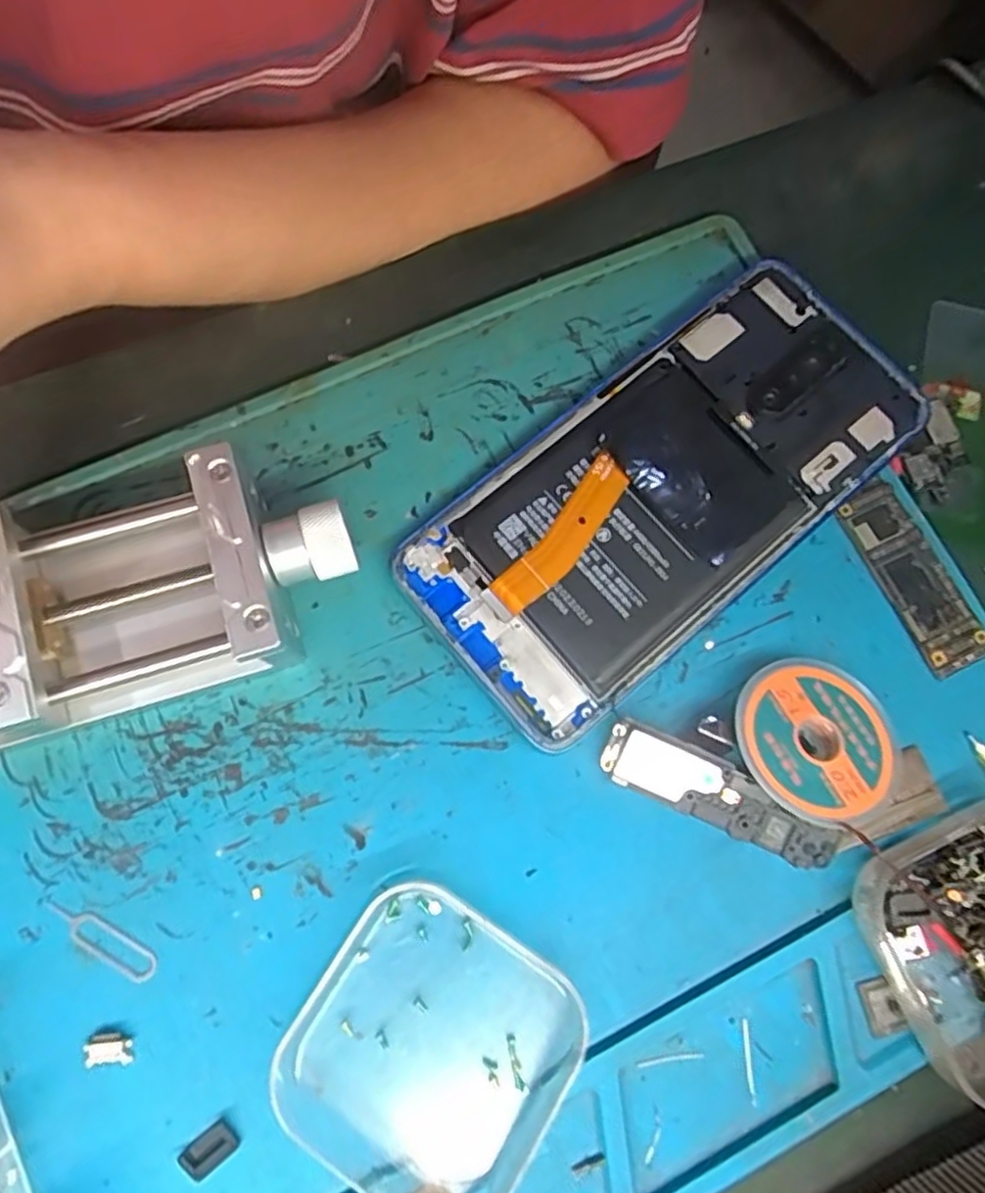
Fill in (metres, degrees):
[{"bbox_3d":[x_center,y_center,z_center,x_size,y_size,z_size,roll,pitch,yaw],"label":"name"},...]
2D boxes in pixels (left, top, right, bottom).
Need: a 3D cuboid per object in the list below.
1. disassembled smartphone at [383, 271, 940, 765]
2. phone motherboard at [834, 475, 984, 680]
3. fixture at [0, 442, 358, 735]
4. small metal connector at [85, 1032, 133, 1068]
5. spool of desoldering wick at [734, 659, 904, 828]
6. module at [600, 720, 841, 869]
[{"bbox_3d":[0.051,-0.033,0.213,0.158,0.012,0.074,-40,81,-10],"label":"disassembled smartphone"},{"bbox_3d":[0.125,-0.007,0.210,0.020,0.005,0.059,-22,78,-7],"label":"phone motherboard"},{"bbox_3d":[-0.105,0.003,0.188,0.133,0.034,0.054,-17,77,-6],"label":"fixture"},{"bbox_3d":[-0.096,0.114,0.177,0.011,0.004,0.007,-1,76,-2],"label":"small metal connector"},{"bbox_3d":[0.088,0.038,0.192,0.040,0.016,0.042,0,76,-2],"label":"spool of desoldering wick"},{"bbox_3d":[0.063,0.055,0.194,0.066,0.007,0.017,25,77,4],"label":"module"}]

